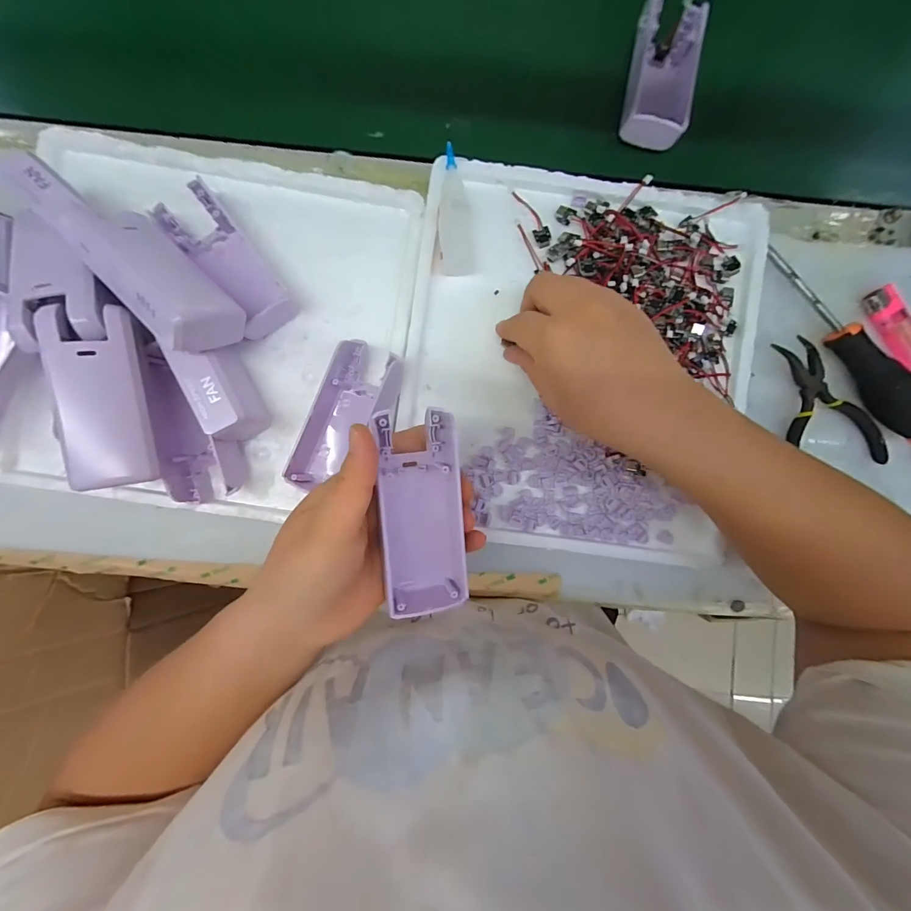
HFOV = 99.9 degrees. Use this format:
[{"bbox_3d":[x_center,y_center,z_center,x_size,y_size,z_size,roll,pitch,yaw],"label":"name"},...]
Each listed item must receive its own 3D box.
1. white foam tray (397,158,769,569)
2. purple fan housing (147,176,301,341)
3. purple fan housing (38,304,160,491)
[{"bbox_3d":[0.088,-0.070,0.283,0.251,0.031,0.266,10,87,-2],"label":"white foam tray"},{"bbox_3d":[-0.158,-0.134,0.268,0.043,0.029,0.111,-36,91,-2],"label":"purple fan housing"},{"bbox_3d":[-0.211,-0.034,0.229,0.045,0.021,0.103,-6,94,-23],"label":"purple fan housing"}]

